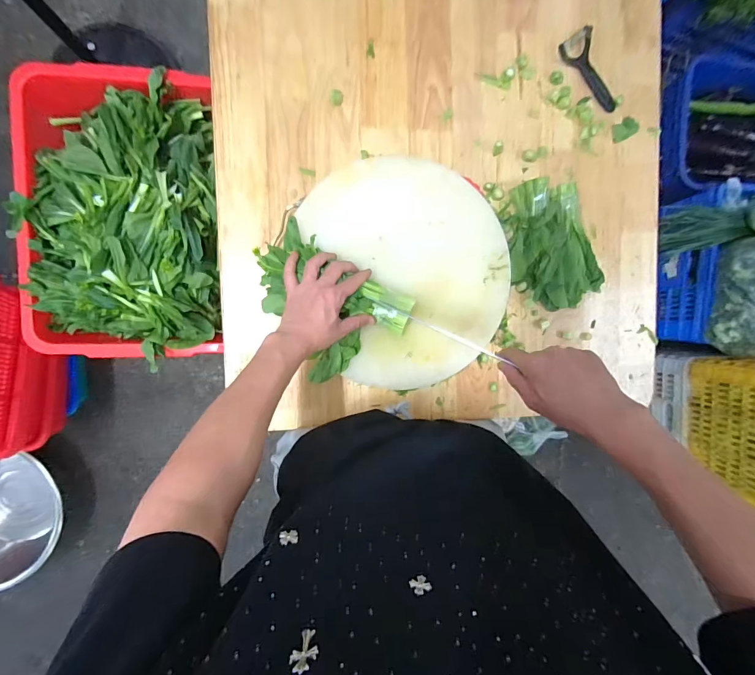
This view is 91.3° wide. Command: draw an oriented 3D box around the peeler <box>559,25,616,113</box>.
[{"bbox_3d":[0.380,-0.465,0.646,0.068,0.016,0.142,-40,96,-2],"label":"peeler"}]

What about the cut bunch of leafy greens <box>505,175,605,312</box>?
[{"bbox_3d":[0.287,-0.155,0.618,0.119,0.056,0.214,-17,94,-4],"label":"cut bunch of leafy greens"}]

